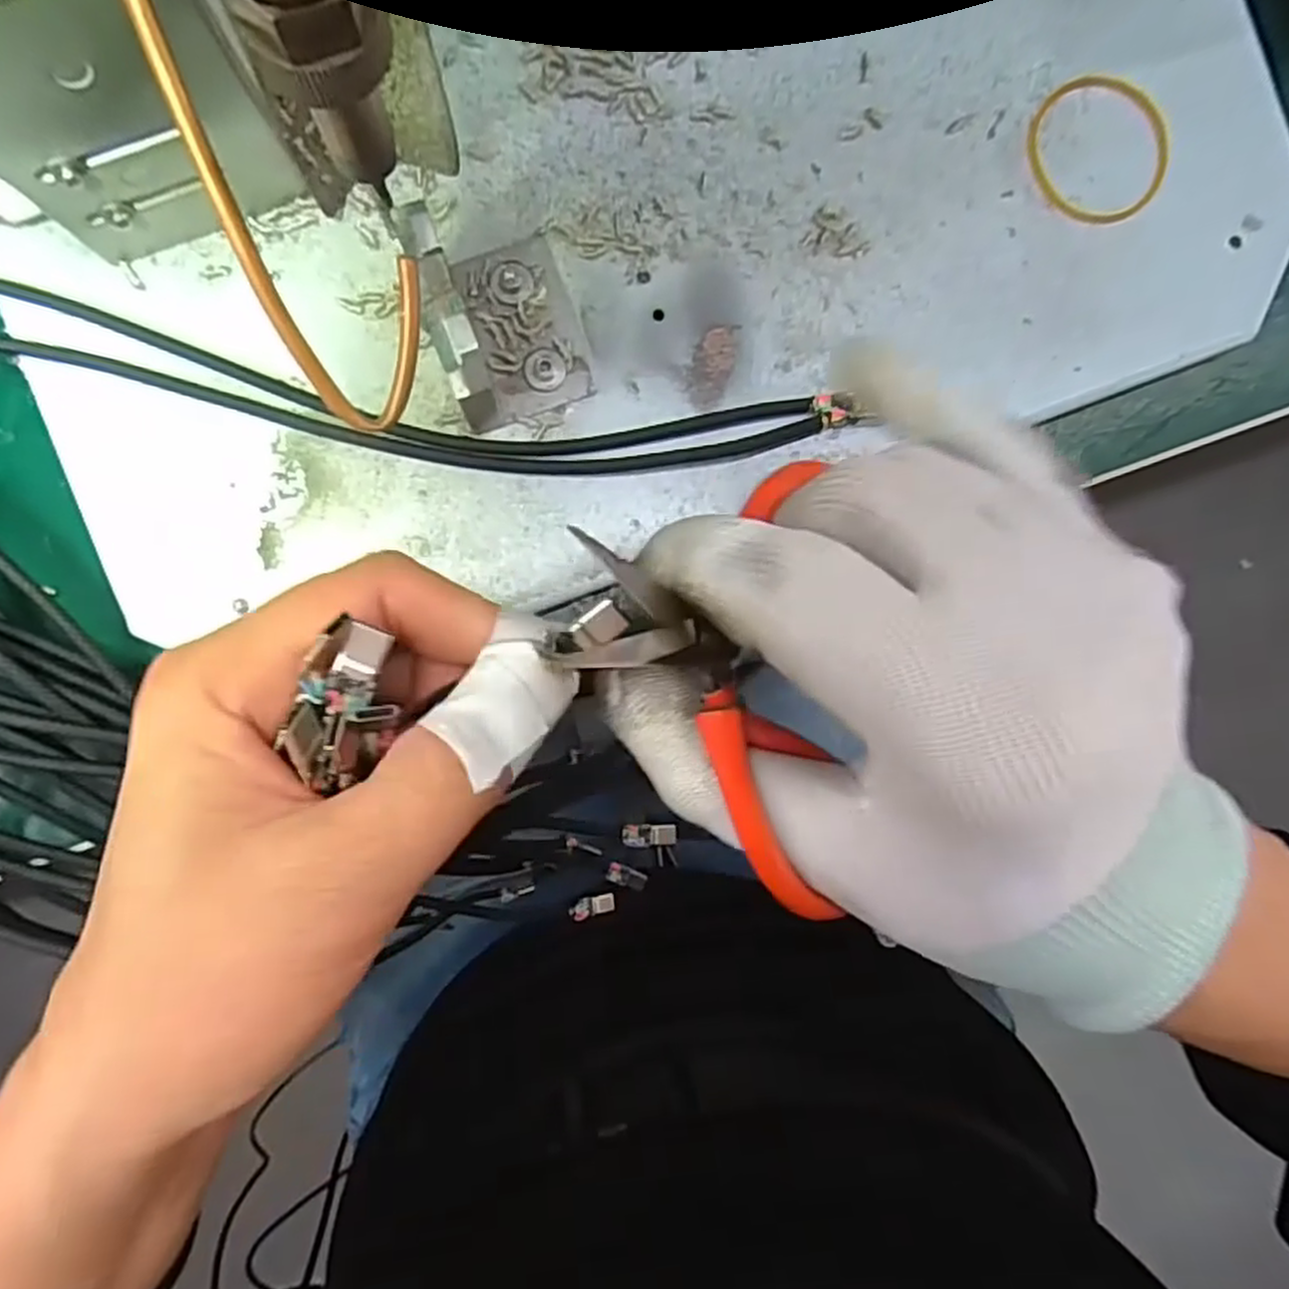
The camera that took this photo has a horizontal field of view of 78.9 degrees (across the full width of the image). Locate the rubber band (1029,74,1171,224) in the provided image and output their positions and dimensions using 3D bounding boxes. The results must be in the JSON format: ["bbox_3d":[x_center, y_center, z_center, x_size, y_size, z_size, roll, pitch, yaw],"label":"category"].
[{"bbox_3d":[0.147,-0.160,0.252,0.045,0.004,0.046,-27,92,-5],"label":"rubber band"}]

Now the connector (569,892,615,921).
[{"bbox_3d":[-0.022,0.111,0.331,0.023,0.005,0.008,-5,90,-37],"label":"connector"}]

